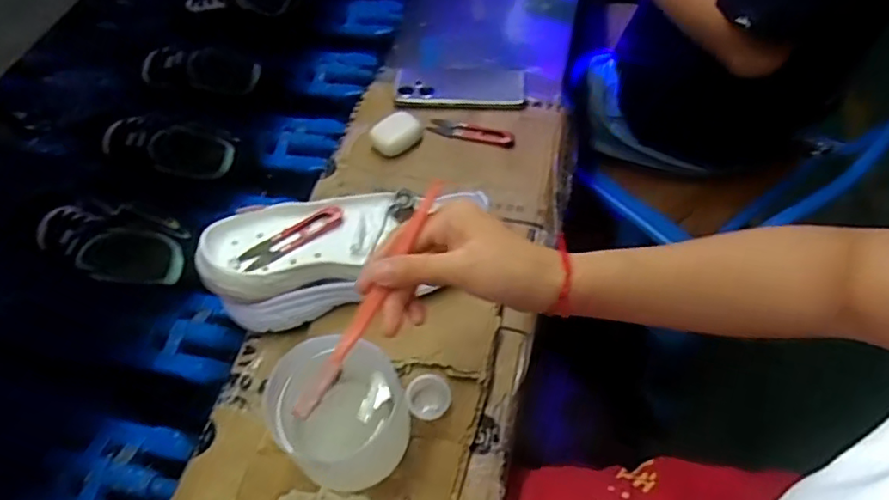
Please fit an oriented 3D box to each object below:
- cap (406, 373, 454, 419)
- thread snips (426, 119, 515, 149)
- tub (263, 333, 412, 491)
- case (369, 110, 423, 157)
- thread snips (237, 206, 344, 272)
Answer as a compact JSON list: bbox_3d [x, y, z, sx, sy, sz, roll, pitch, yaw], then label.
[{"bbox_3d":[-0.013,0.122,0.486,0.035,0.015,0.035,-1,54,2],"label":"cap"},{"bbox_3d":[0.032,-0.139,0.687,0.101,0.013,0.025,15,56,14],"label":"thread snips"},{"bbox_3d":[-0.076,0.123,0.445,0.093,0.087,0.090,-1,54,2],"label":"tub"},{"bbox_3d":[-0.055,-0.131,0.674,0.058,0.030,0.043,-24,56,-14],"label":"case"},{"bbox_3d":[-0.134,-0.011,0.524,0.098,0.015,0.024,-36,60,-21],"label":"thread snips"}]

